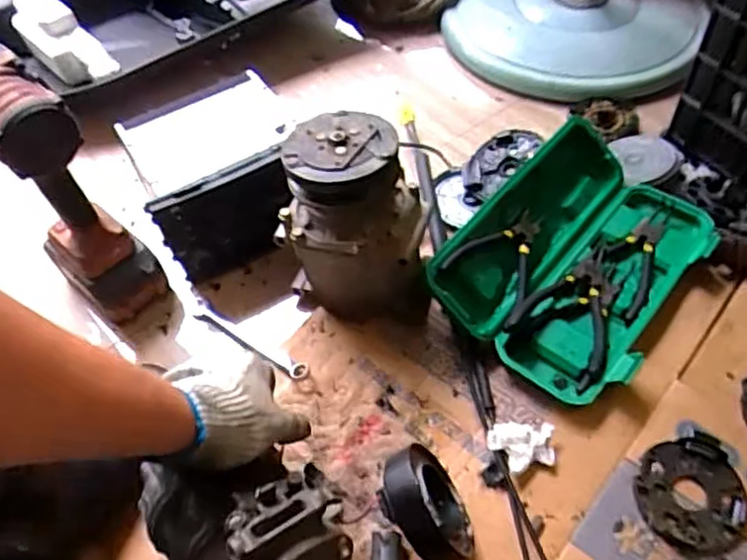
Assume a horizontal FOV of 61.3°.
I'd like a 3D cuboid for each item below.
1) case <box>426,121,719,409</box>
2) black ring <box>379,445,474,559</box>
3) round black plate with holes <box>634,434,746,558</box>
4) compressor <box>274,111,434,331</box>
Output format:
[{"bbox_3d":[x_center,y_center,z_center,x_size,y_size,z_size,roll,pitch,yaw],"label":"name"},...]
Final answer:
[{"bbox_3d":[0.219,-0.035,0.659,0.205,0.068,0.305,32,63,24],"label":"case"},{"bbox_3d":[0.050,0.182,0.513,0.026,0.106,0.094,-34,59,24],"label":"black ring"},{"bbox_3d":[0.272,0.185,0.538,0.090,0.011,0.091,-2,54,3],"label":"round black plate with holes"},{"bbox_3d":[-0.015,-0.057,0.626,0.144,0.190,0.121,11,56,12],"label":"compressor"}]

